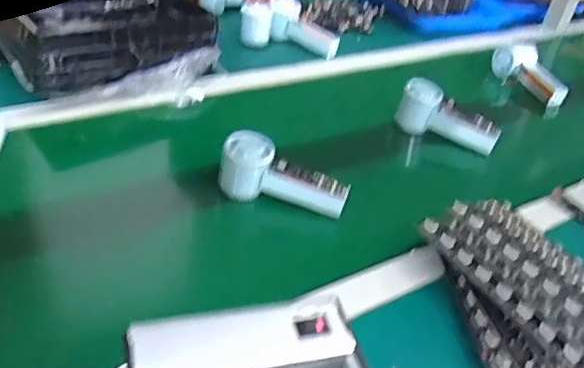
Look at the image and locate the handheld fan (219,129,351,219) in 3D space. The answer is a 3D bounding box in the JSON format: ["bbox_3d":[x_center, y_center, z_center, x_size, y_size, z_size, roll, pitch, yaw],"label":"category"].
[{"bbox_3d":[-0.007,-0.012,0.654,0.144,0.061,0.051,12,42,5],"label":"handheld fan"}]

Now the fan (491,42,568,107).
[{"bbox_3d":[0.432,-0.198,1.029,0.050,0.063,0.159,-18,48,-26],"label":"fan"}]

